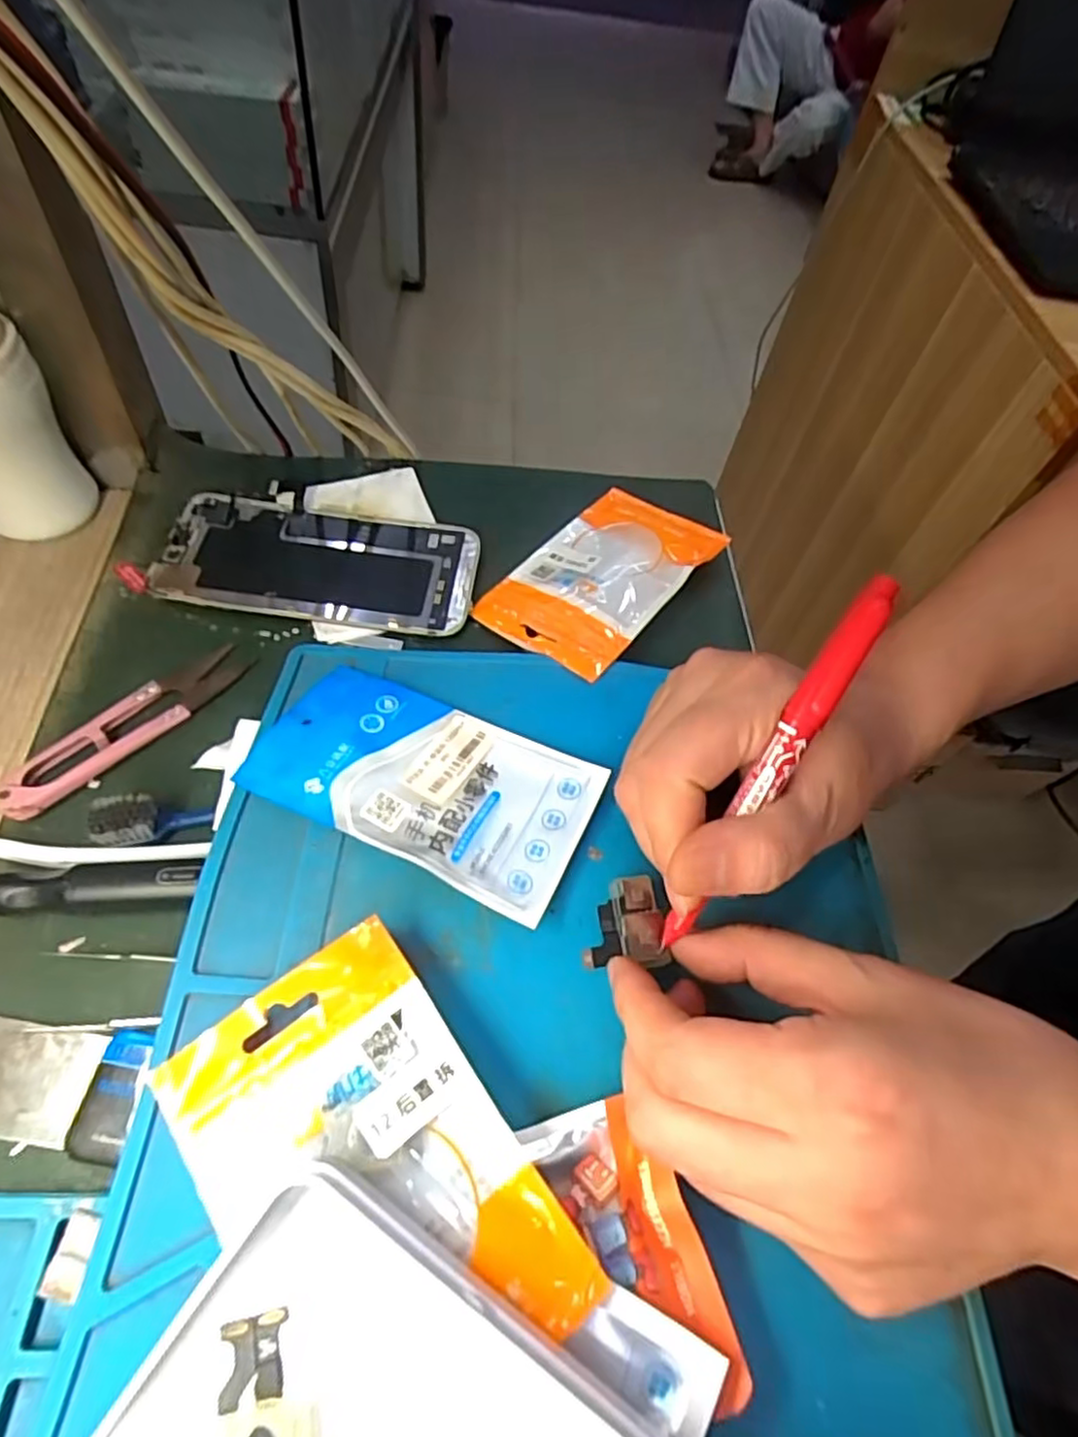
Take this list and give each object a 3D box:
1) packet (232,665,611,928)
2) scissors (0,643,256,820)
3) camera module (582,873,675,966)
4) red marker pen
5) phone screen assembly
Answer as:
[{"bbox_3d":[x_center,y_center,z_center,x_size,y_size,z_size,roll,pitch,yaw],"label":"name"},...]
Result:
[{"bbox_3d":[-0.044,0.023,0.258,0.126,0.014,0.068,22,57,10],"label":"packet"},{"bbox_3d":[-0.161,0.001,0.269,0.021,0.011,0.099,34,60,18],"label":"scissors"},{"bbox_3d":[0.029,0.068,0.232,0.028,0.005,0.029,0,56,-4],"label":"camera module"},{"bbox_3d":[0.070,0.017,0.210,0.010,0.132,0.009,29,17,15],"label":"red marker pen"},{"bbox_3d":[-0.104,-0.076,0.327,0.143,0.005,0.070,7,55,0],"label":"phone screen assembly"}]

